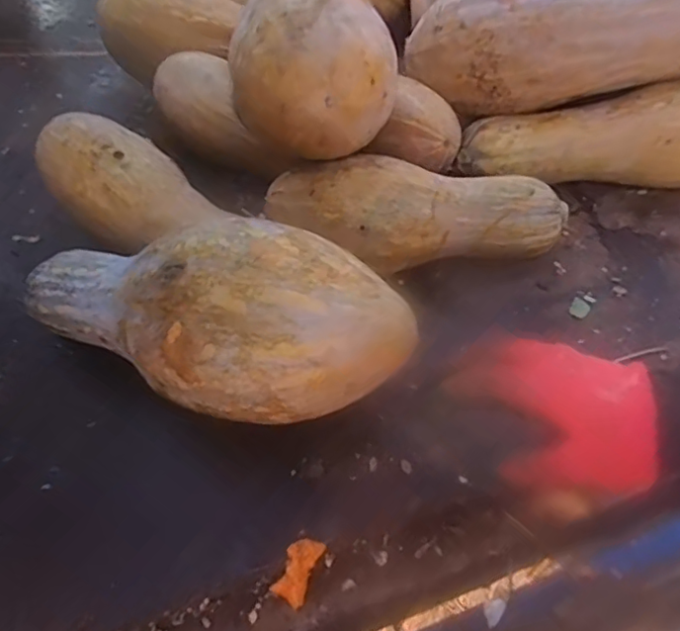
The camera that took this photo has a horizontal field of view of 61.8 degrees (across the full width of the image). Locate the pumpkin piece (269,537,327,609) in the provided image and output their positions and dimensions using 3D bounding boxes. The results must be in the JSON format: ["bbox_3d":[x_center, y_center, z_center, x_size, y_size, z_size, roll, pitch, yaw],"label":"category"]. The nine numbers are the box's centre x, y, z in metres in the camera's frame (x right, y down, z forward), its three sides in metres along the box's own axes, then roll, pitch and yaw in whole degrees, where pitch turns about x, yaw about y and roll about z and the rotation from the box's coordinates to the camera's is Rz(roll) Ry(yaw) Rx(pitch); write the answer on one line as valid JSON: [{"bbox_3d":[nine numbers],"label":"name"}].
[{"bbox_3d":[-0.031,0.191,0.428,0.025,0.005,0.046,26,72,0],"label":"pumpkin piece"}]

